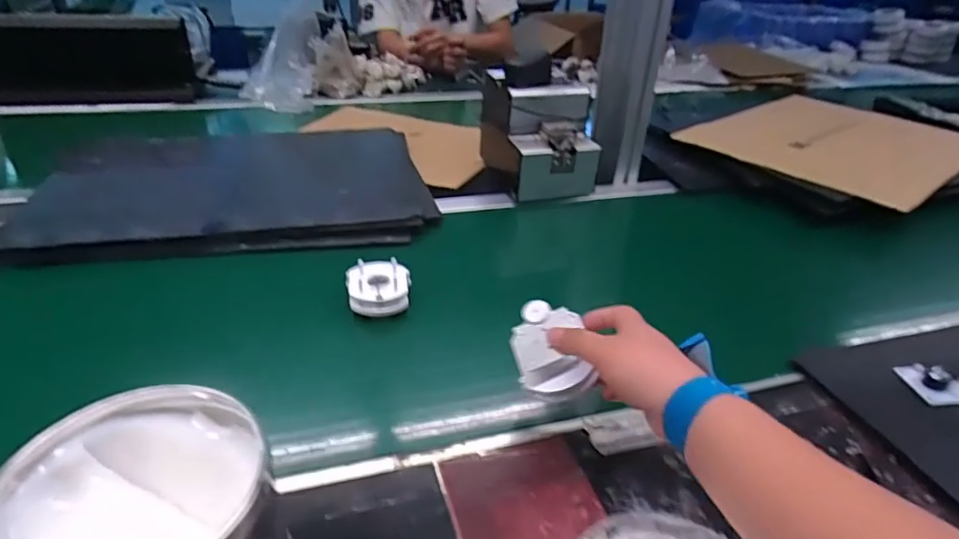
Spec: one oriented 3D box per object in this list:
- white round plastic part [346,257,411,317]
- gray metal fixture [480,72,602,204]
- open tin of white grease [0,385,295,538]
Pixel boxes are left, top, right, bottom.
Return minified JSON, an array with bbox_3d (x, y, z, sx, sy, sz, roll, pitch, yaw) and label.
[{"bbox_3d":[-0.102,0.018,0.575,0.063,0.028,0.059,3,34,-2],"label":"white round plastic part"},{"bbox_3d":[0.089,-0.195,0.847,0.138,0.156,0.167,-4,32,-11],"label":"gray metal fixture"},{"bbox_3d":[-0.173,0.142,0.305,0.130,0.091,0.131,13,35,14],"label":"open tin of white grease"}]

